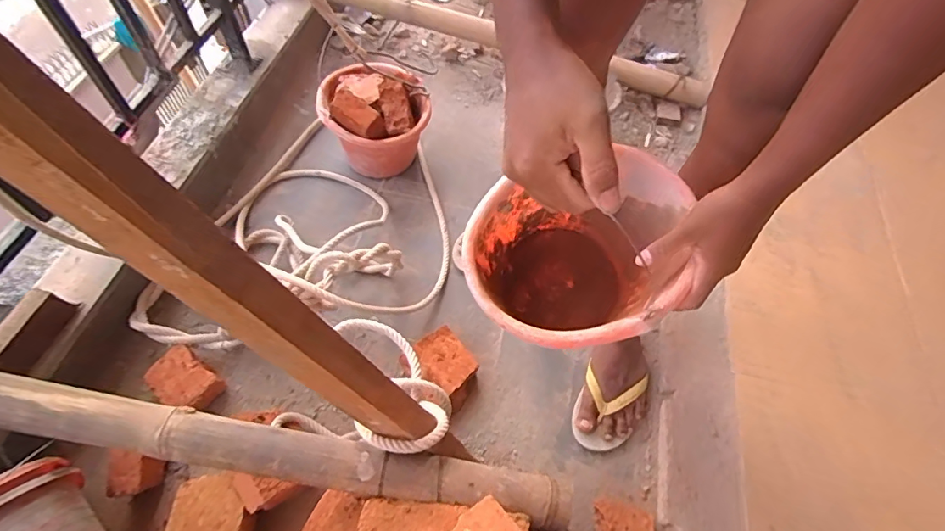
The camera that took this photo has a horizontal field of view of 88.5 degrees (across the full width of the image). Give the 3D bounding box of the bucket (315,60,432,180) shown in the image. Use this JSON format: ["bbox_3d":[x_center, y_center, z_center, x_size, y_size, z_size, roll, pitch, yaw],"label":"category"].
[{"bbox_3d":[-0.216,-0.330,1.086,0.219,0.227,0.239,1,58,-2],"label":"bucket"}]

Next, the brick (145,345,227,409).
[{"bbox_3d":[-0.484,0.194,0.813,0.101,0.047,0.078,34,62,17],"label":"brick"}]

